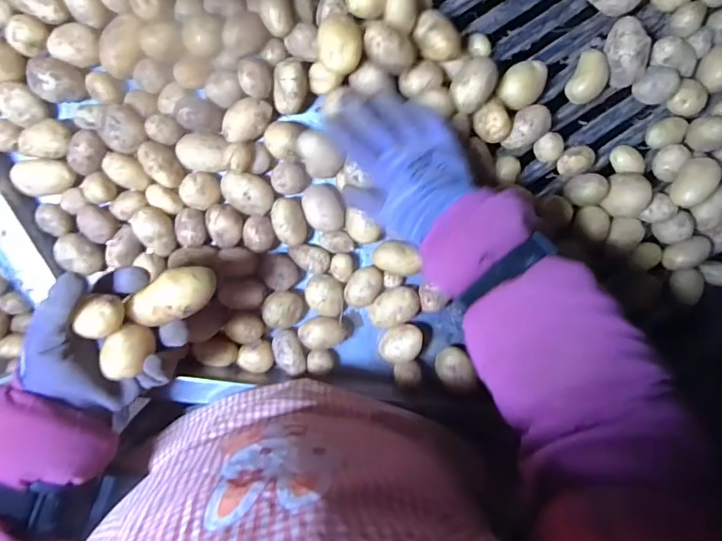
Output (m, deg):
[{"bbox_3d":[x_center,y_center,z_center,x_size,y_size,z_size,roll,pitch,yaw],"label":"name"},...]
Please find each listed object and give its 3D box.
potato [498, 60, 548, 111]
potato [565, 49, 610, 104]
[{"bbox_3d":[0.159,-0.185,0.474,0.051,0.033,0.040,-38,98,-4],"label":"potato"},{"bbox_3d":[0.232,-0.197,0.480,0.043,0.033,0.049,22,91,-9],"label":"potato"}]

